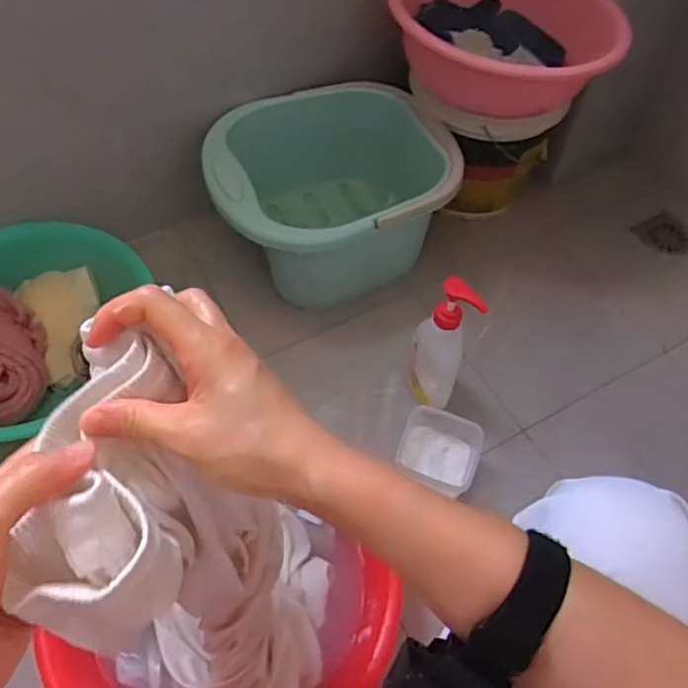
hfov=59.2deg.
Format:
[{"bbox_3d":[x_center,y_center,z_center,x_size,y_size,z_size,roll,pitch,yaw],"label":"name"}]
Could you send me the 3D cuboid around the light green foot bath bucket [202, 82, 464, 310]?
[{"bbox_3d":[-0.022,-0.246,1.014,0.380,0.213,0.319,-2,57,-4],"label":"light green foot bath bucket"}]

